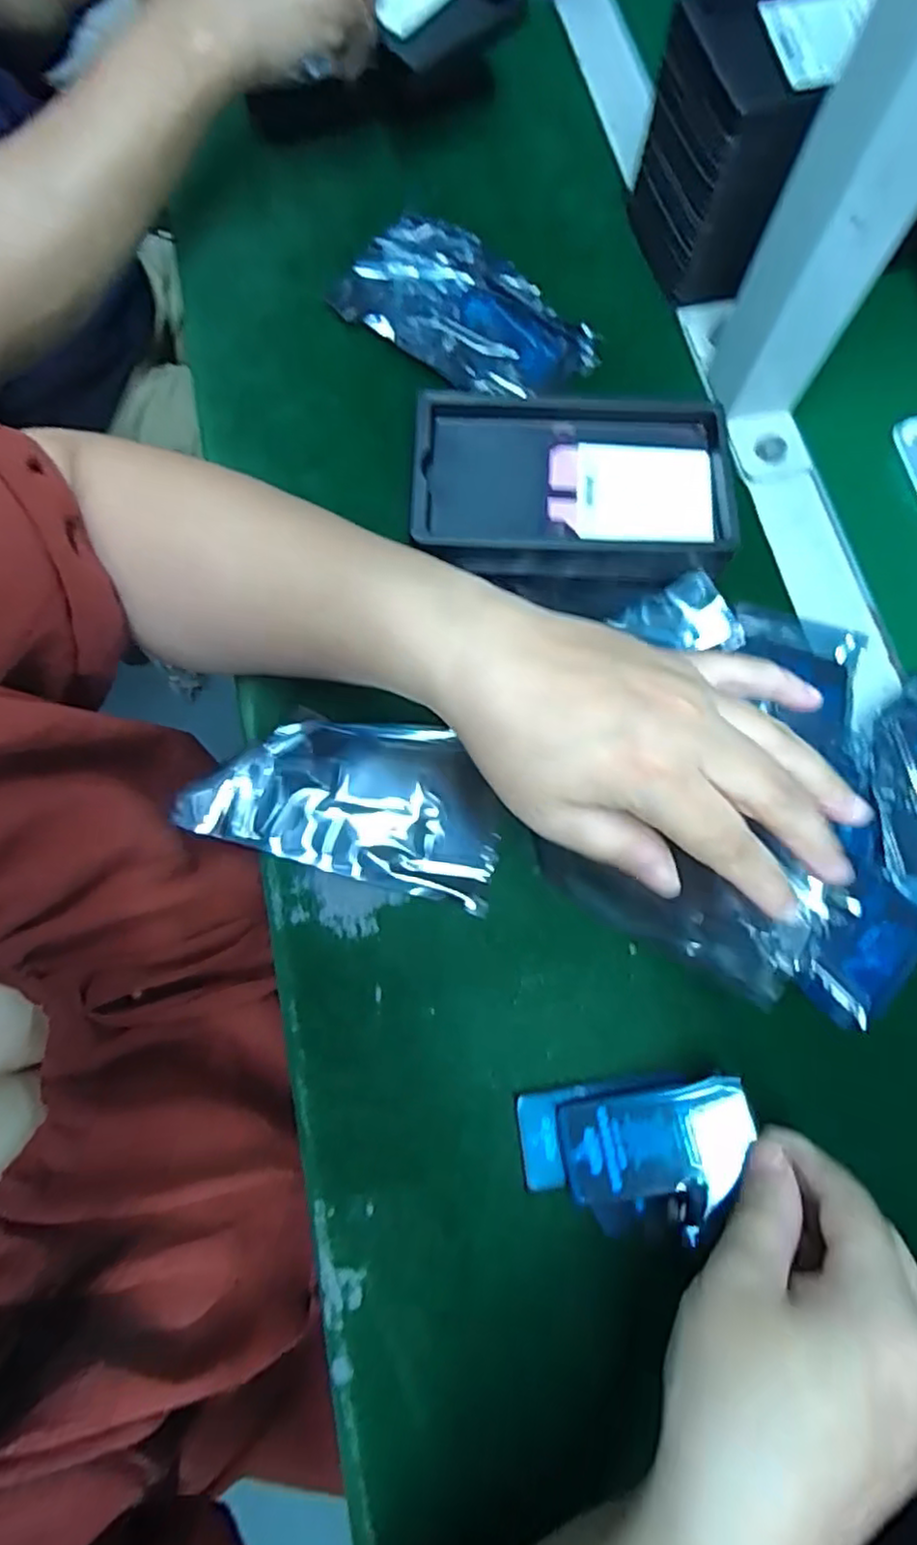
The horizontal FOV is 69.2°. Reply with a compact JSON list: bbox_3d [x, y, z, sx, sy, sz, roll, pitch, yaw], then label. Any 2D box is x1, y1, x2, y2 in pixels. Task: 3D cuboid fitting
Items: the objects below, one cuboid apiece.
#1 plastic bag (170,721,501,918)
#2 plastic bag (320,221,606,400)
[{"bbox_3d":[-0.049,0.009,0.313,0.141,0.020,0.076,15,74,3],"label":"plastic bag"},{"bbox_3d":[0.003,-0.270,0.386,0.146,0.032,0.077,36,76,8],"label":"plastic bag"}]

